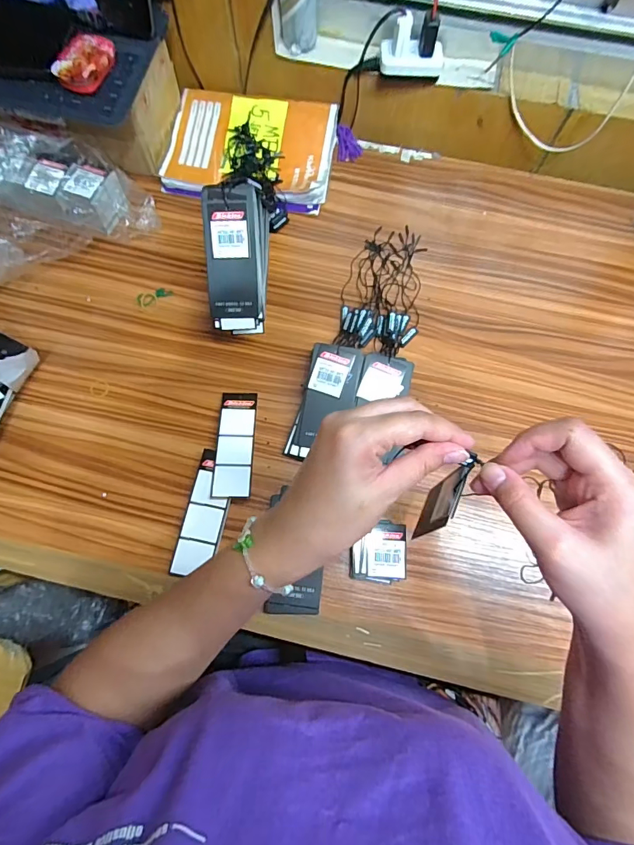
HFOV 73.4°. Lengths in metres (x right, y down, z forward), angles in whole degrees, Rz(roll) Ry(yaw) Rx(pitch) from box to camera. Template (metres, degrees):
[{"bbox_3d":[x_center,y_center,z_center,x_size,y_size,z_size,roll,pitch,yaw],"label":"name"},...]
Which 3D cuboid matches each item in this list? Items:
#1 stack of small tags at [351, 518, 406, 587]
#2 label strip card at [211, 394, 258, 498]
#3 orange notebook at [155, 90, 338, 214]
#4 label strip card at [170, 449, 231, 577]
[{"bbox_3d":[0.059,0.123,0.408,0.051,0.019,0.055,3,73,0],"label":"stack of small tags"},{"bbox_3d":[-0.082,0.018,0.430,0.037,0.006,0.117,2,60,-5],"label":"label strip card"},{"bbox_3d":[-0.083,-0.348,0.543,0.205,0.030,0.143,11,73,2],"label":"orange notebook"},{"bbox_3d":[-0.105,0.085,0.404,0.038,0.006,0.115,10,76,1],"label":"label strip card"}]

